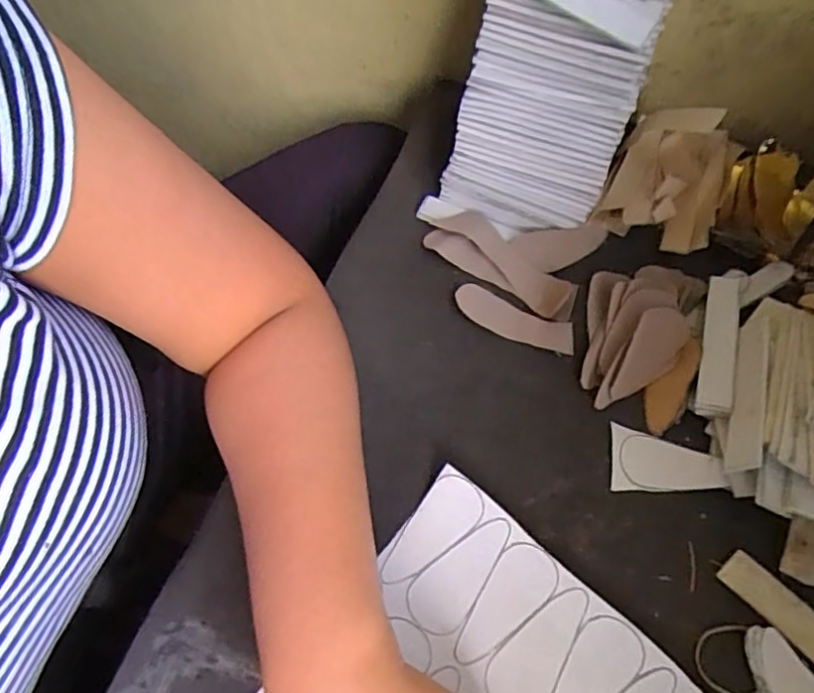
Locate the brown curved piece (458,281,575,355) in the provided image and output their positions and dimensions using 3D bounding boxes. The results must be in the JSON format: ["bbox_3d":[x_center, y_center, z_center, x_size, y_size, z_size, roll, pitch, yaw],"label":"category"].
[{"bbox_3d":[0.073,-0.019,0.409,0.085,0.009,0.026,28,64,15],"label":"brown curved piece"}]

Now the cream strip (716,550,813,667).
[{"bbox_3d":[0.217,0.155,0.314,0.024,0.004,0.109,-39,68,-20],"label":"cream strip"}]

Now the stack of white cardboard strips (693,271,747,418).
[{"bbox_3d":[0.206,-0.007,0.395,0.022,0.011,0.122,6,56,29],"label":"stack of white cardboard strips"}]

